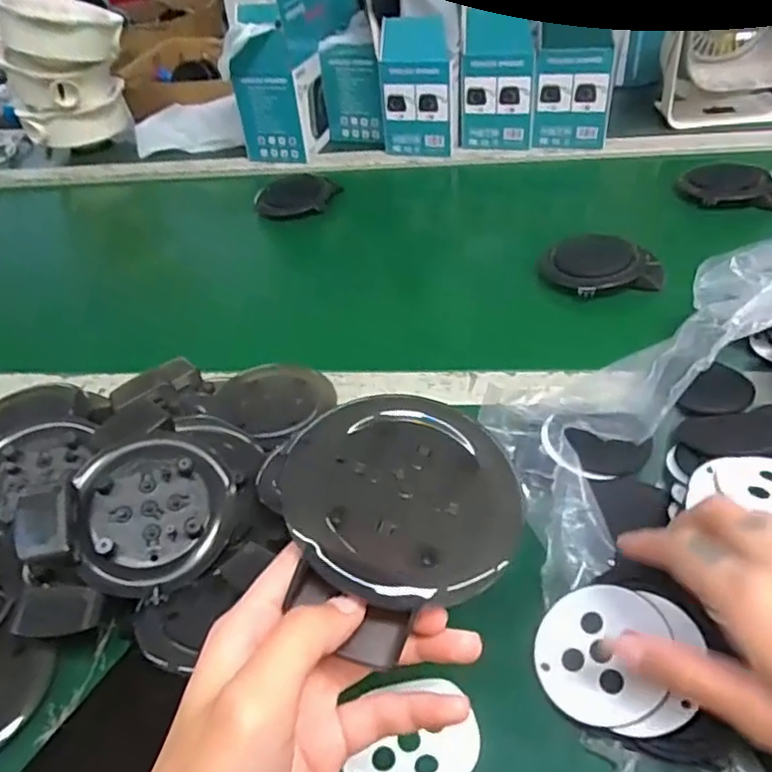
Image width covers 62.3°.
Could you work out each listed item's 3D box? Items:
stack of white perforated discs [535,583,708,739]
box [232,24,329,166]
[{"bbox_3d":[0.104,0.123,0.295,0.069,0.005,0.062,3,56,35],"label":"stack of white perforated discs"},{"bbox_3d":[-0.132,-0.363,0.800,0.086,0.142,0.091,10,44,18],"label":"box"}]

